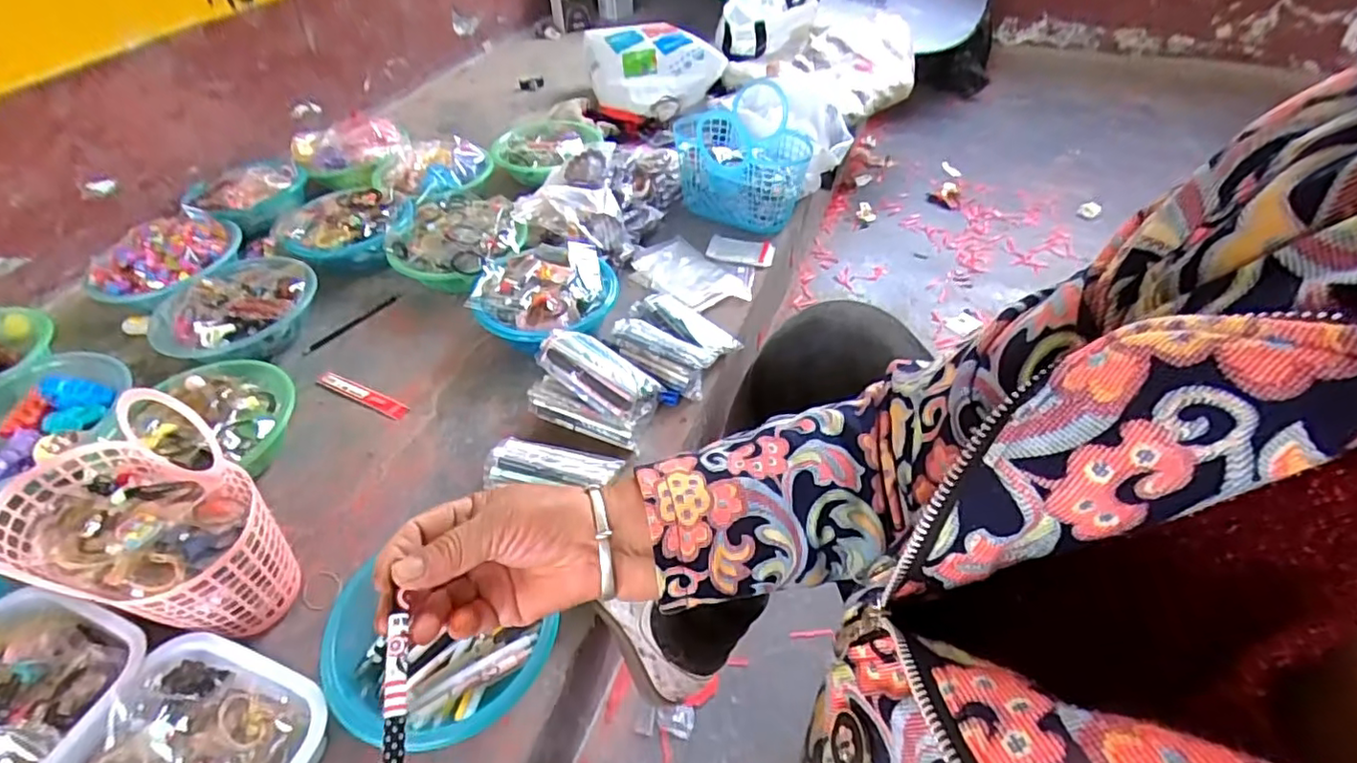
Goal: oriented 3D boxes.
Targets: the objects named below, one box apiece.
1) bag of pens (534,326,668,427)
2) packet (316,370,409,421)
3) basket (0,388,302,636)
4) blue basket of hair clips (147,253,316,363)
[{"bbox_3d":[-0.110,-0.012,0.851,0.178,0.042,0.093,32,53,5],"label":"bag of pens"},{"bbox_3d":[-0.484,0.020,0.920,0.183,0.012,0.025,21,51,19],"label":"packet"},{"bbox_3d":[-0.549,0.158,0.646,0.271,0.215,0.167,14,49,13],"label":"basket"},{"bbox_3d":[-0.718,-0.119,0.996,0.216,0.073,0.244,27,53,23],"label":"blue basket of hair clips"}]

